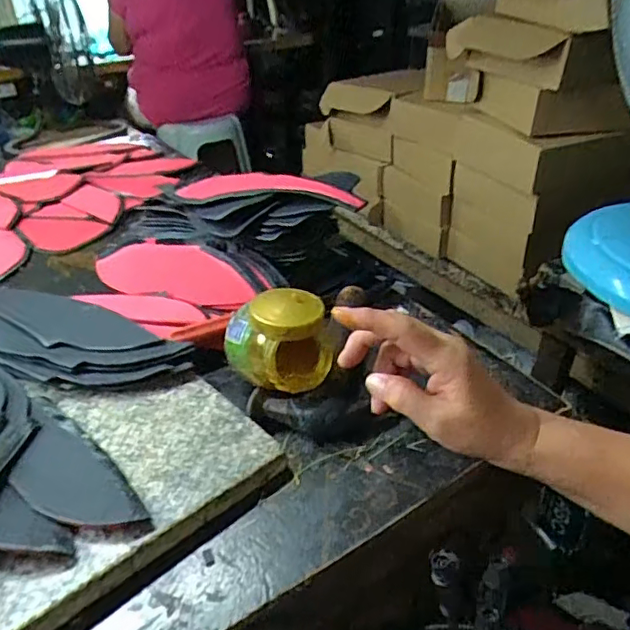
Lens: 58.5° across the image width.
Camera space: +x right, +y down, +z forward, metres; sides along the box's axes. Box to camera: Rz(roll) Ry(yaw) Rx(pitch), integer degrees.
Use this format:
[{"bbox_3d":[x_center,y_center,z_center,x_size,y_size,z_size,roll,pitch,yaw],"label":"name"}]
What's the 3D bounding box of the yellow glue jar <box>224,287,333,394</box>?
[{"bbox_3d":[-0.030,0.022,0.426,0.069,0.069,0.067,-8,34,-9],"label":"yellow glue jar"}]

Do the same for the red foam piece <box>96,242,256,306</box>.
[{"bbox_3d":[-0.155,-0.046,0.589,0.215,0.056,0.011,9,-5,28],"label":"red foam piece"}]

